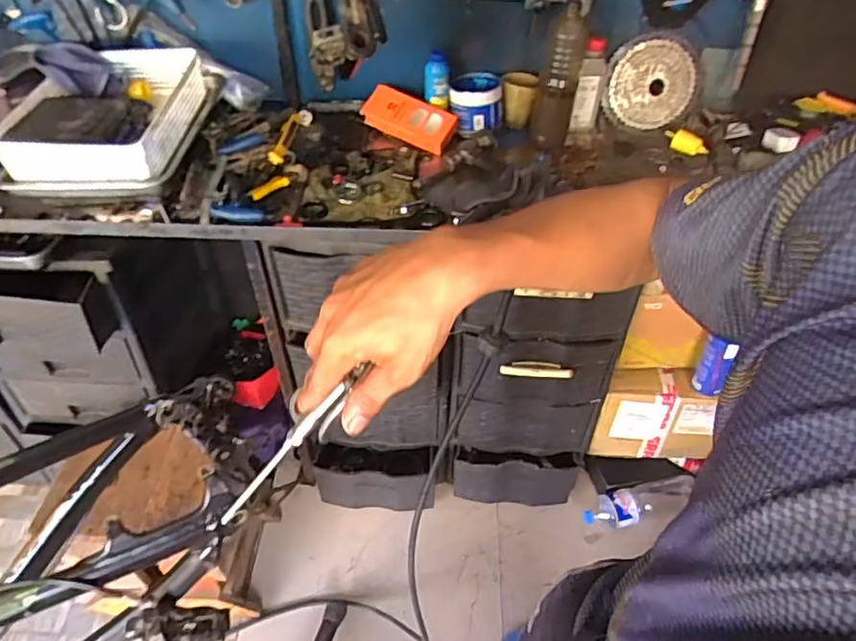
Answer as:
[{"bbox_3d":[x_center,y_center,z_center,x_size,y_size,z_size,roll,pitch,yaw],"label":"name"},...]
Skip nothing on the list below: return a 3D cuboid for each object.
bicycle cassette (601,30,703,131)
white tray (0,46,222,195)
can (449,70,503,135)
[{"bbox_3d":[0.439,-0.470,1.184,0.180,0.192,0.057,42,22,-17],"label":"bicycle cassette"},{"bbox_3d":[-0.541,-0.352,1.058,0.267,0.119,0.370,0,46,-1],"label":"white tray"},{"bbox_3d":[0.095,-0.433,1.187,0.107,0.073,0.106,3,46,2],"label":"can"}]

